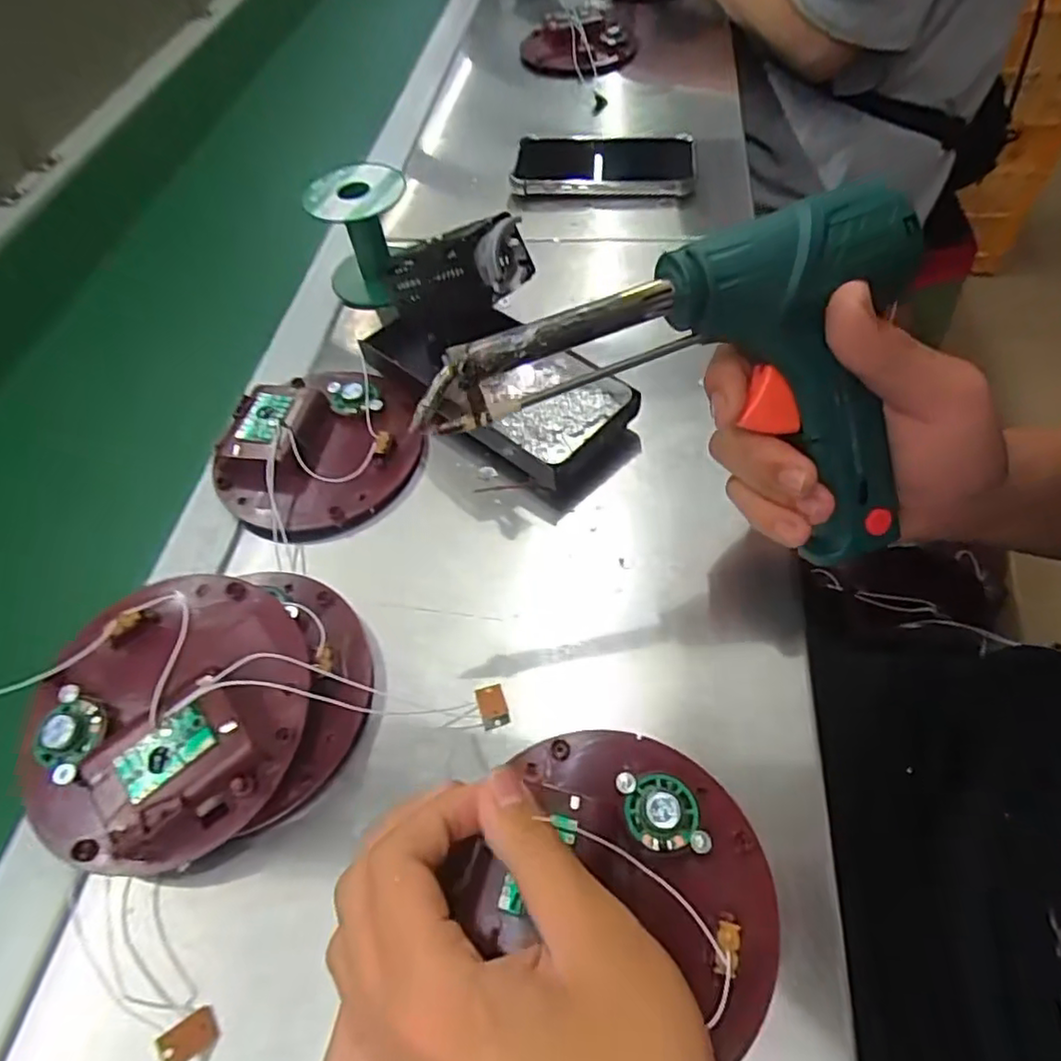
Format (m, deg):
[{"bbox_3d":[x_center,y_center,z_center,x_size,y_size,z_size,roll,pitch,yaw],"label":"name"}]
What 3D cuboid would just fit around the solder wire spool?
[{"bbox_3d":[-0.117,-0.209,0.461,0.066,0.081,0.066,-2,56,3],"label":"solder wire spool"}]

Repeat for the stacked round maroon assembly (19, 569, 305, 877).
[{"bbox_3d":[-0.149,0.076,0.274,0.125,0.041,0.122,-2,56,4],"label":"stacked round maroon assembly"}]

